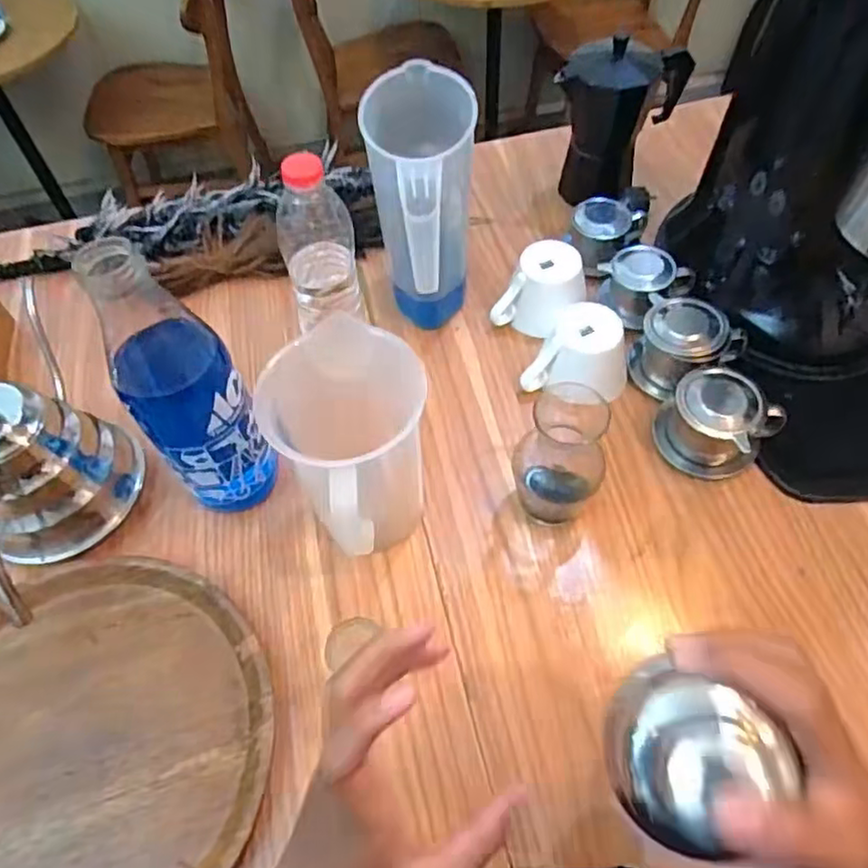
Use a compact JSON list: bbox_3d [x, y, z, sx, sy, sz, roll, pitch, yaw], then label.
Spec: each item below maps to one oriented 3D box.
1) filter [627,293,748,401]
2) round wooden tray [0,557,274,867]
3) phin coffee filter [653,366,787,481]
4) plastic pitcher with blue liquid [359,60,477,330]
[{"bbox_3d":[0.238,-0.091,0.631,0.098,0.056,0.091,-14,57,-7],"label":"filter"},{"bbox_3d":[-0.266,0.234,0.478,0.286,0.022,0.283,-2,56,3],"label":"round wooden tray"},{"bbox_3d":[0.247,-0.013,0.579,0.075,0.064,0.089,-39,63,-21],"label":"phin coffee filter"},{"bbox_3d":[-0.007,-0.203,0.637,0.096,0.214,0.181,-2,56,1],"label":"plastic pitcher with blue liquid"}]

